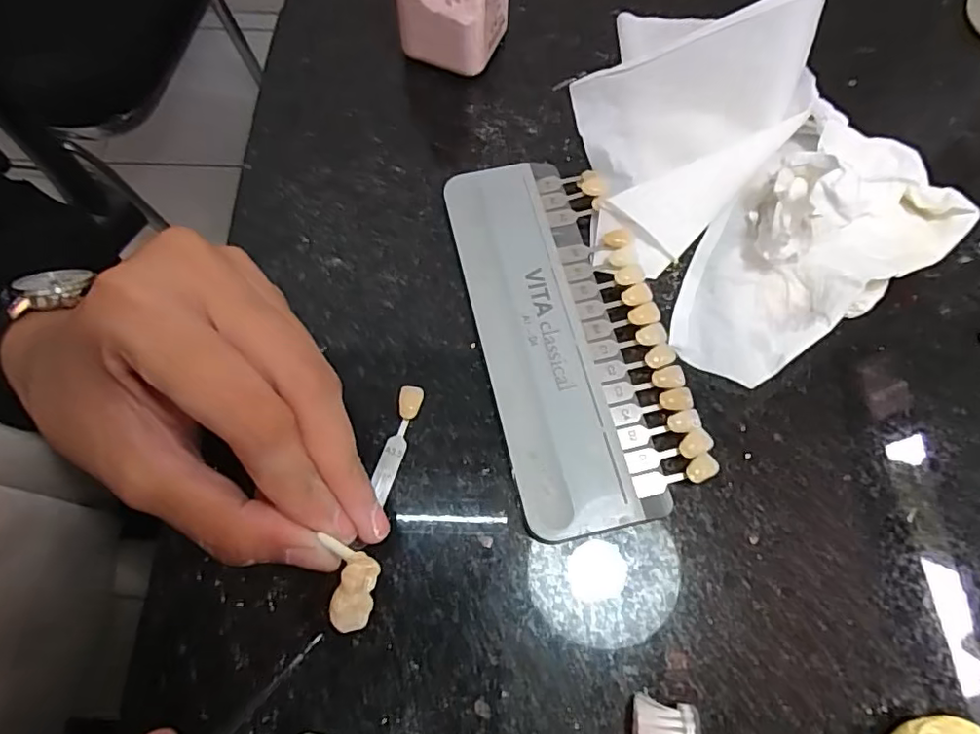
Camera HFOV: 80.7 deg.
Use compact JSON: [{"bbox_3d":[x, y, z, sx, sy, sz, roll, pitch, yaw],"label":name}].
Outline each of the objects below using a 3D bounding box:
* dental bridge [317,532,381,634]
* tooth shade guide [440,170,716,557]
[{"bbox_3d":[-0.034,0.056,0.143,0.009,0.005,0.021,14,100,2],"label":"dental bridge"},{"bbox_3d":[0.029,-0.015,0.215,0.065,0.010,0.145,-12,69,-8],"label":"tooth shade guide"}]

